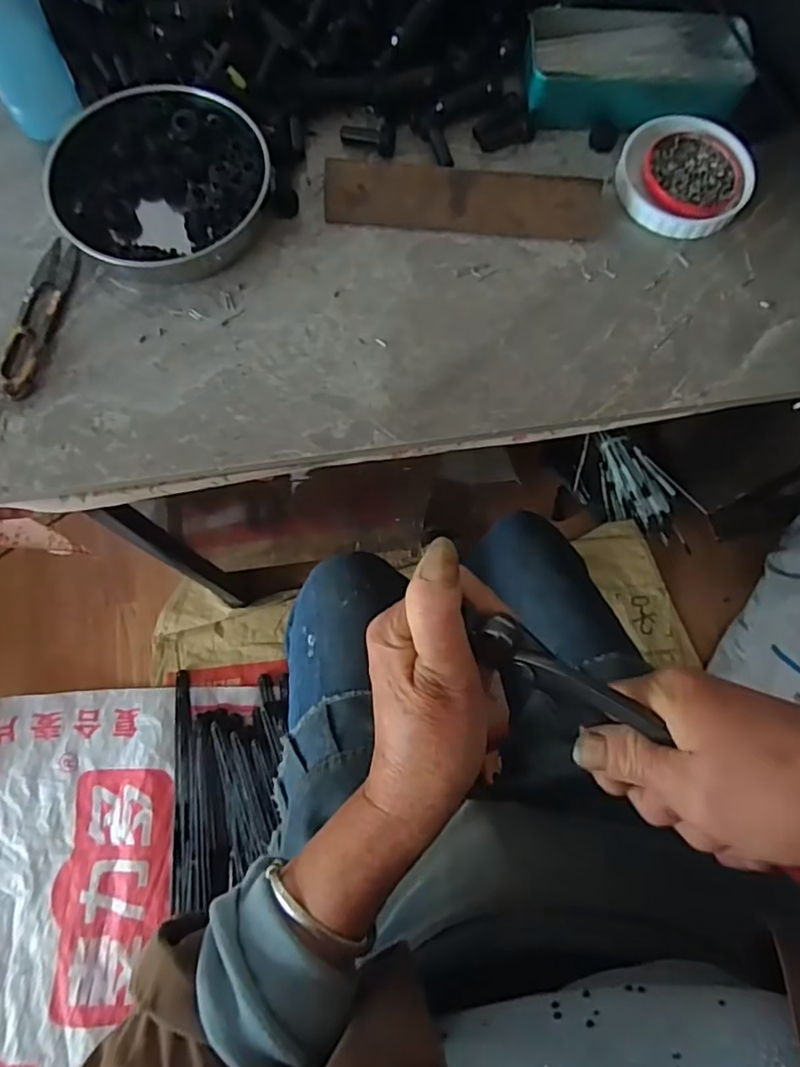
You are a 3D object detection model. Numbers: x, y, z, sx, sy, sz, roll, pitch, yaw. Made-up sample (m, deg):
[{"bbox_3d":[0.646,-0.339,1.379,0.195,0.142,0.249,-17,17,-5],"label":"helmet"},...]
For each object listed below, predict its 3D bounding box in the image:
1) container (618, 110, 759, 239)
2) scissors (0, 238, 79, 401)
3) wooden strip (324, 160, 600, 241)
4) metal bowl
[{"bbox_3d":[0.195,-0.246,0.411,0.087,0.013,0.089,0,75,-1],"label":"container"},{"bbox_3d":[-0.229,-0.137,0.376,0.023,0.011,0.114,7,75,1],"label":"scissors"},{"bbox_3d":[0.042,-0.220,0.396,0.179,0.037,0.009,5,31,2],"label":"wooden strip"},{"bbox_3d":[-0.156,-0.228,0.397,0.138,0.035,0.133,-34,78,-9],"label":"metal bowl"}]

